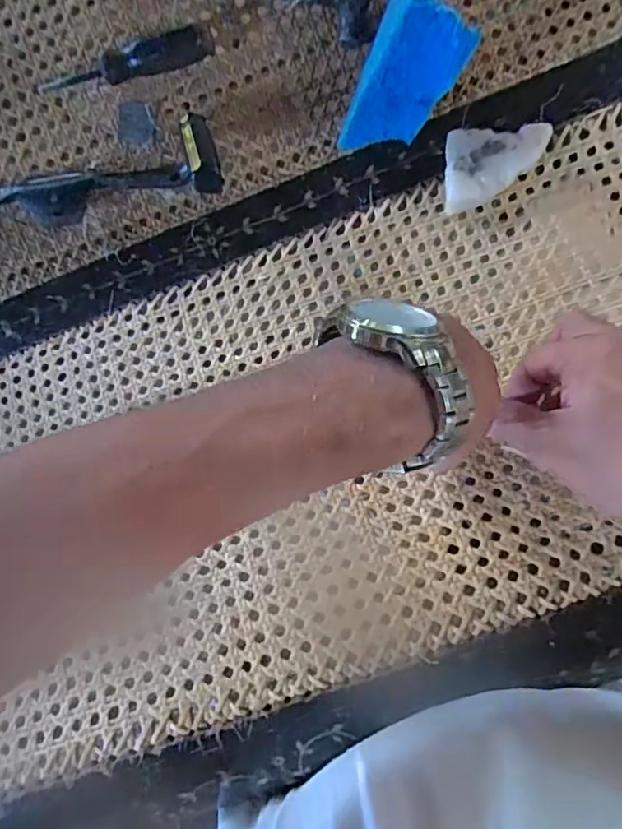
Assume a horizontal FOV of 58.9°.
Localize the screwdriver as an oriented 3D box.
[{"bbox_3d":[-0.133,-0.249,0.392,0.130,0.020,0.018,-12,98,3],"label":"screwdriver"}]

